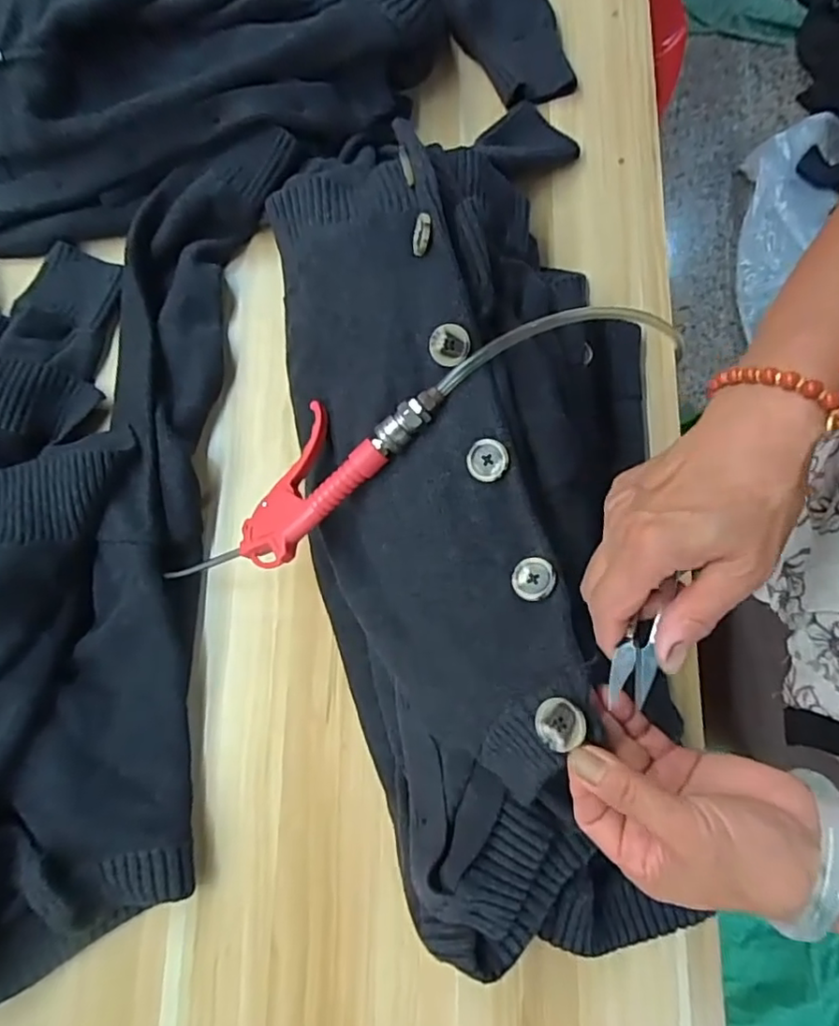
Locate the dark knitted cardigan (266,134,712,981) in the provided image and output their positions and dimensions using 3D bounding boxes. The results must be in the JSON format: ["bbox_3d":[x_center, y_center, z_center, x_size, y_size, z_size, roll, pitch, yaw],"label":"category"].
[{"bbox_3d":[0.048,-0.022,0.416,0.270,0.164,0.643,-6,80,0],"label":"dark knitted cardigan"}]

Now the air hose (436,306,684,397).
[{"bbox_3d":[0.129,-0.129,0.440,0.268,0.053,0.008,-16,50,-33],"label":"air hose"}]

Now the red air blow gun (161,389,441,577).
[{"bbox_3d":[-0.091,-0.017,0.424,0.242,0.019,0.088,-44,52,8],"label":"red air blow gun"}]

